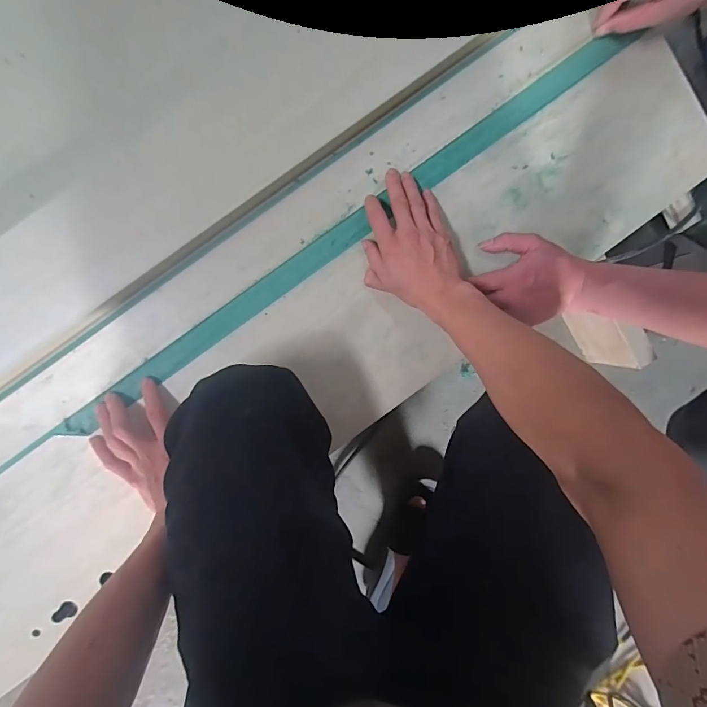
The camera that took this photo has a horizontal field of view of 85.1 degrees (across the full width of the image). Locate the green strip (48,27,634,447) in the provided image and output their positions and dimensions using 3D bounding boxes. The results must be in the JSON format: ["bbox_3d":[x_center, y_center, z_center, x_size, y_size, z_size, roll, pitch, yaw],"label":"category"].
[{"bbox_3d":[-0.014,-0.141,0.464,0.787,0.005,0.033,-36,97,0],"label":"green strip"}]

